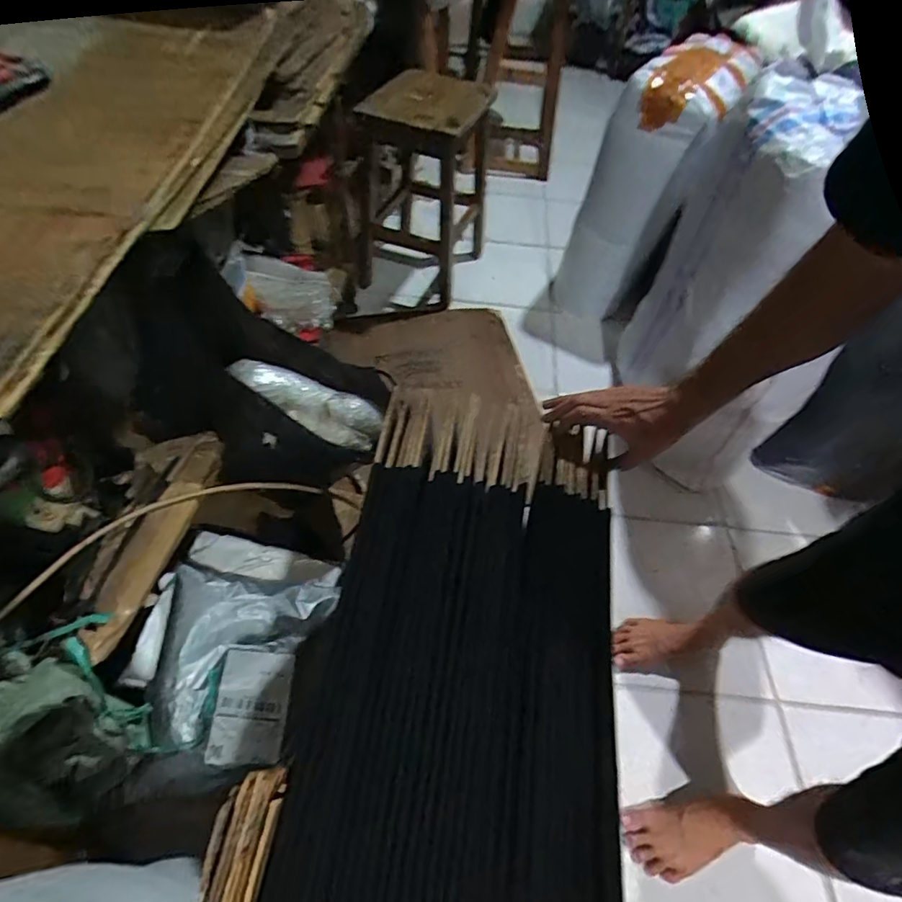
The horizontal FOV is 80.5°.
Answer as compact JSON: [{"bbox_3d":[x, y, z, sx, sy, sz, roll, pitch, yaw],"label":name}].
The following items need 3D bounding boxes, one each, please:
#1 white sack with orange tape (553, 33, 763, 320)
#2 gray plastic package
[{"bbox_3d":[0.539,-0.739,1.527,0.248,0.677,0.324,30,54,18],"label":"white sack with orange tape"},{"bbox_3d":[-0.317,0.279,0.826,0.257,0.104,0.375,-1,51,-6],"label":"gray plastic package"}]

